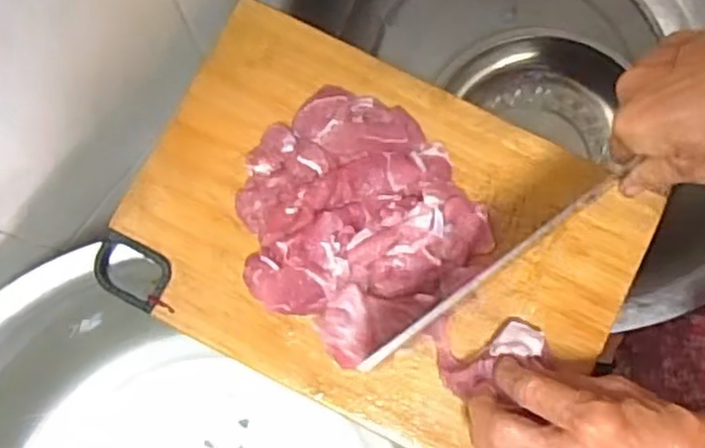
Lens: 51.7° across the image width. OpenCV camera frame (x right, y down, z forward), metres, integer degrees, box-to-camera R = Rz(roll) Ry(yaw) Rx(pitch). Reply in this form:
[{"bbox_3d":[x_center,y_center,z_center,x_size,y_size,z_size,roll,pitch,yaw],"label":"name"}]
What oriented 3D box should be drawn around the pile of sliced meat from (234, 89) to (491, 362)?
[{"bbox_3d":[-0.001,-0.006,0.468,0.147,0.031,0.156,-35,82,-8],"label":"pile of sliced meat"}]

